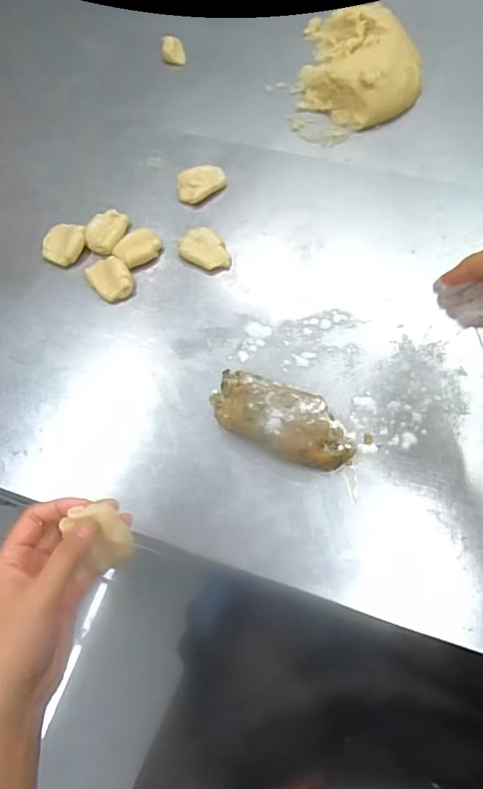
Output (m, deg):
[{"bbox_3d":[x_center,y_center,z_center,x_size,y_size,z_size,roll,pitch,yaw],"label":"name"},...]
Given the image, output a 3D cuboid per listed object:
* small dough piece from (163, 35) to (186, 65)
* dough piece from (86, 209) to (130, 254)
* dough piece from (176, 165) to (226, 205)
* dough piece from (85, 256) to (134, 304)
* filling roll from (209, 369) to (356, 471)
[{"bbox_3d":[-0.086,-0.437,0.660,0.027,0.017,0.037,-9,65,-1],"label":"small dough piece"},{"bbox_3d":[-0.139,-0.169,0.542,0.036,0.016,0.050,24,68,14],"label":"dough piece"},{"bbox_3d":[-0.043,-0.227,0.559,0.052,0.019,0.033,-20,65,-6],"label":"dough piece"},{"bbox_3d":[-0.129,-0.115,0.518,0.038,0.014,0.050,-37,68,-14],"label":"dough piece"},{"bbox_3d":[0.031,0.021,0.435,0.127,0.033,0.054,24,68,14],"label":"filling roll"}]

